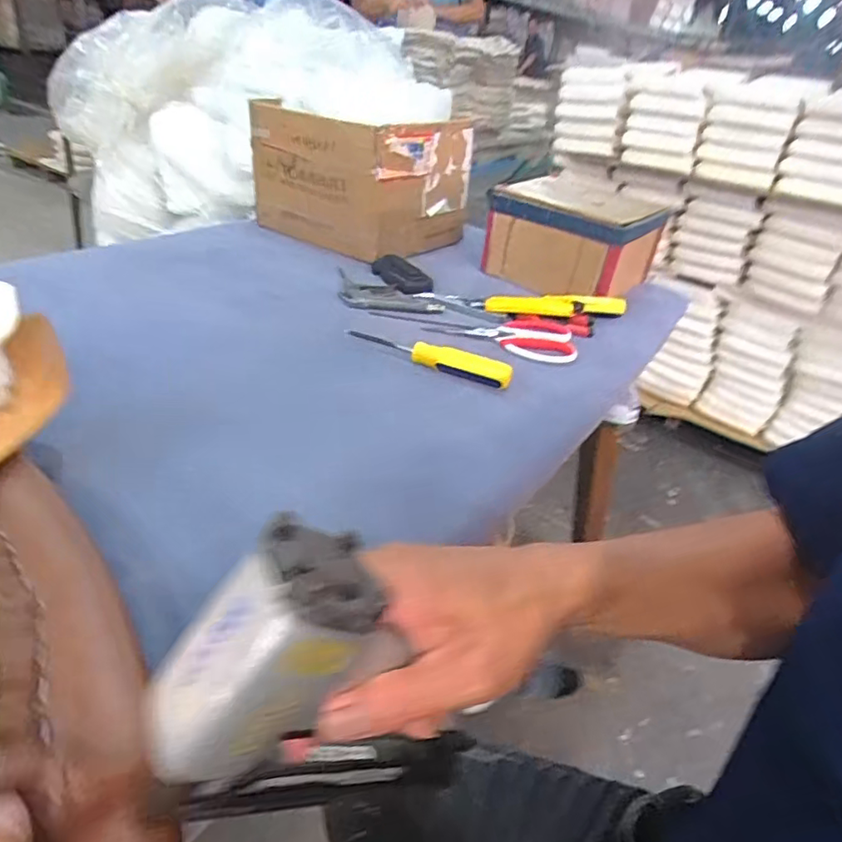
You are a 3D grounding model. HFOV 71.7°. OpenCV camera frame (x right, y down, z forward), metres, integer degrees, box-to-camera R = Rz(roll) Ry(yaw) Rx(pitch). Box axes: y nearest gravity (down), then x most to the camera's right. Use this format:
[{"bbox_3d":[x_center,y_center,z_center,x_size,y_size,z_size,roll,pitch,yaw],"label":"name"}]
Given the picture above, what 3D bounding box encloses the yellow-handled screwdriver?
[{"bbox_3d":[0.008,-0.076,0.649,0.193,0.020,0.031,18,34,15],"label":"yellow-handled screwdriver"}]

